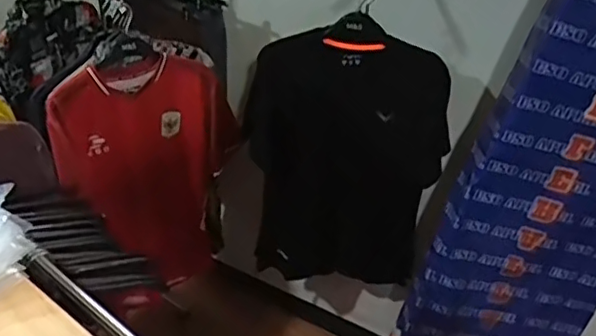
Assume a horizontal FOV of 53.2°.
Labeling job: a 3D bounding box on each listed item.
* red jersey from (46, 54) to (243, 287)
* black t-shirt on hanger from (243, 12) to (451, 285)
[{"bbox_3d":[-0.340,0.037,1.443,0.091,0.592,0.443,30,43,34],"label":"red jersey"},{"bbox_3d":[0.105,-0.005,1.479,0.462,0.716,0.064,7,35,7],"label":"black t-shirt on hanger"}]

